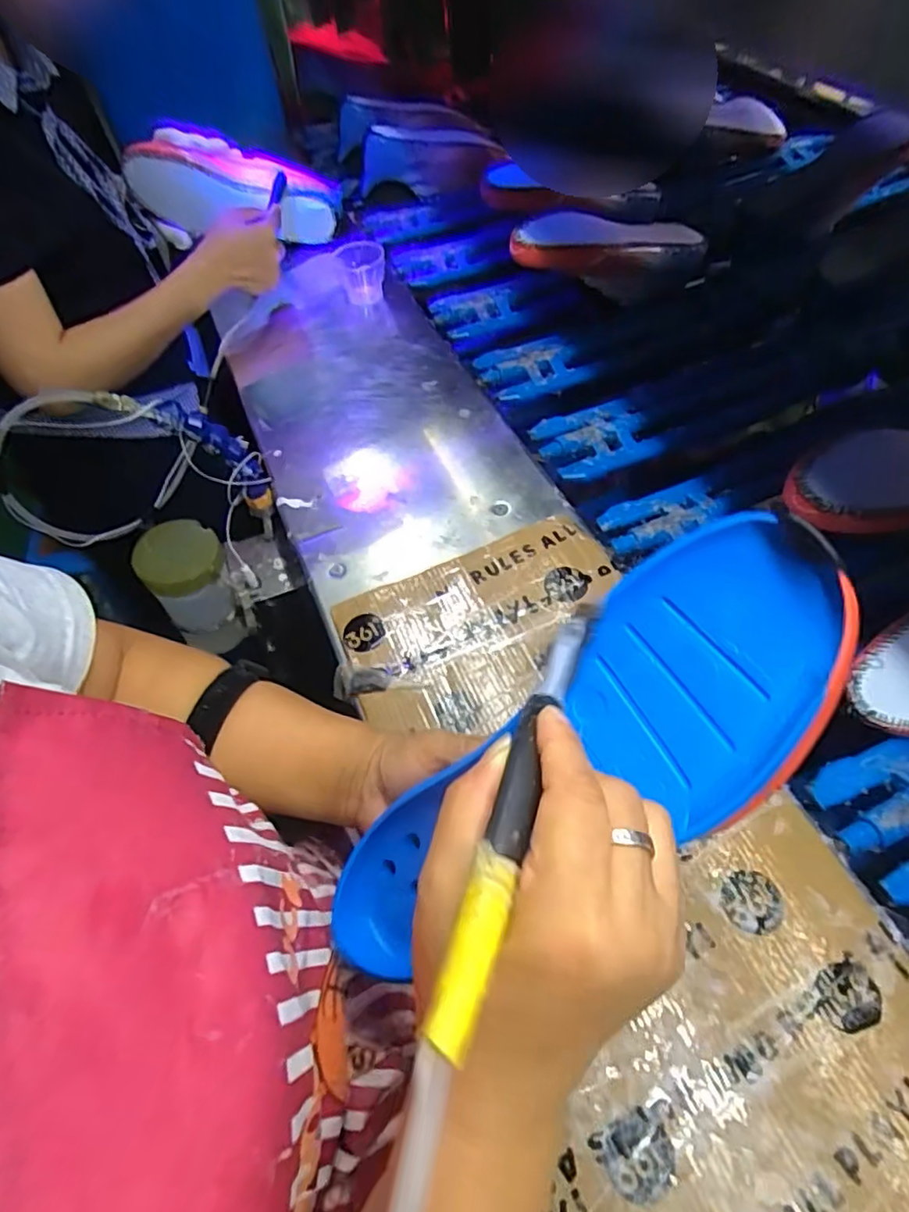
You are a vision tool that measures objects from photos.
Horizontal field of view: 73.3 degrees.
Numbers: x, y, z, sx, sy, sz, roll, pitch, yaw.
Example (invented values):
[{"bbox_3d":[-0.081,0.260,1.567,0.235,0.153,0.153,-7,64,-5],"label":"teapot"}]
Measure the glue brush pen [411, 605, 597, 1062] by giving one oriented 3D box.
[{"bbox_3d":[0.025,0.054,0.207,0.014,0.019,0.173,14,37,14],"label":"glue brush pen"}]

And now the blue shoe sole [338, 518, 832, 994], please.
[{"bbox_3d":[0.047,0.072,0.268,0.261,0.033,0.092,-41,57,15],"label":"blue shoe sole"}]

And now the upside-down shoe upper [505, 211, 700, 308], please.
[{"bbox_3d":[0.174,-0.401,0.707,0.249,0.071,0.080,-8,53,-23],"label":"upside-down shoe upper"}]

